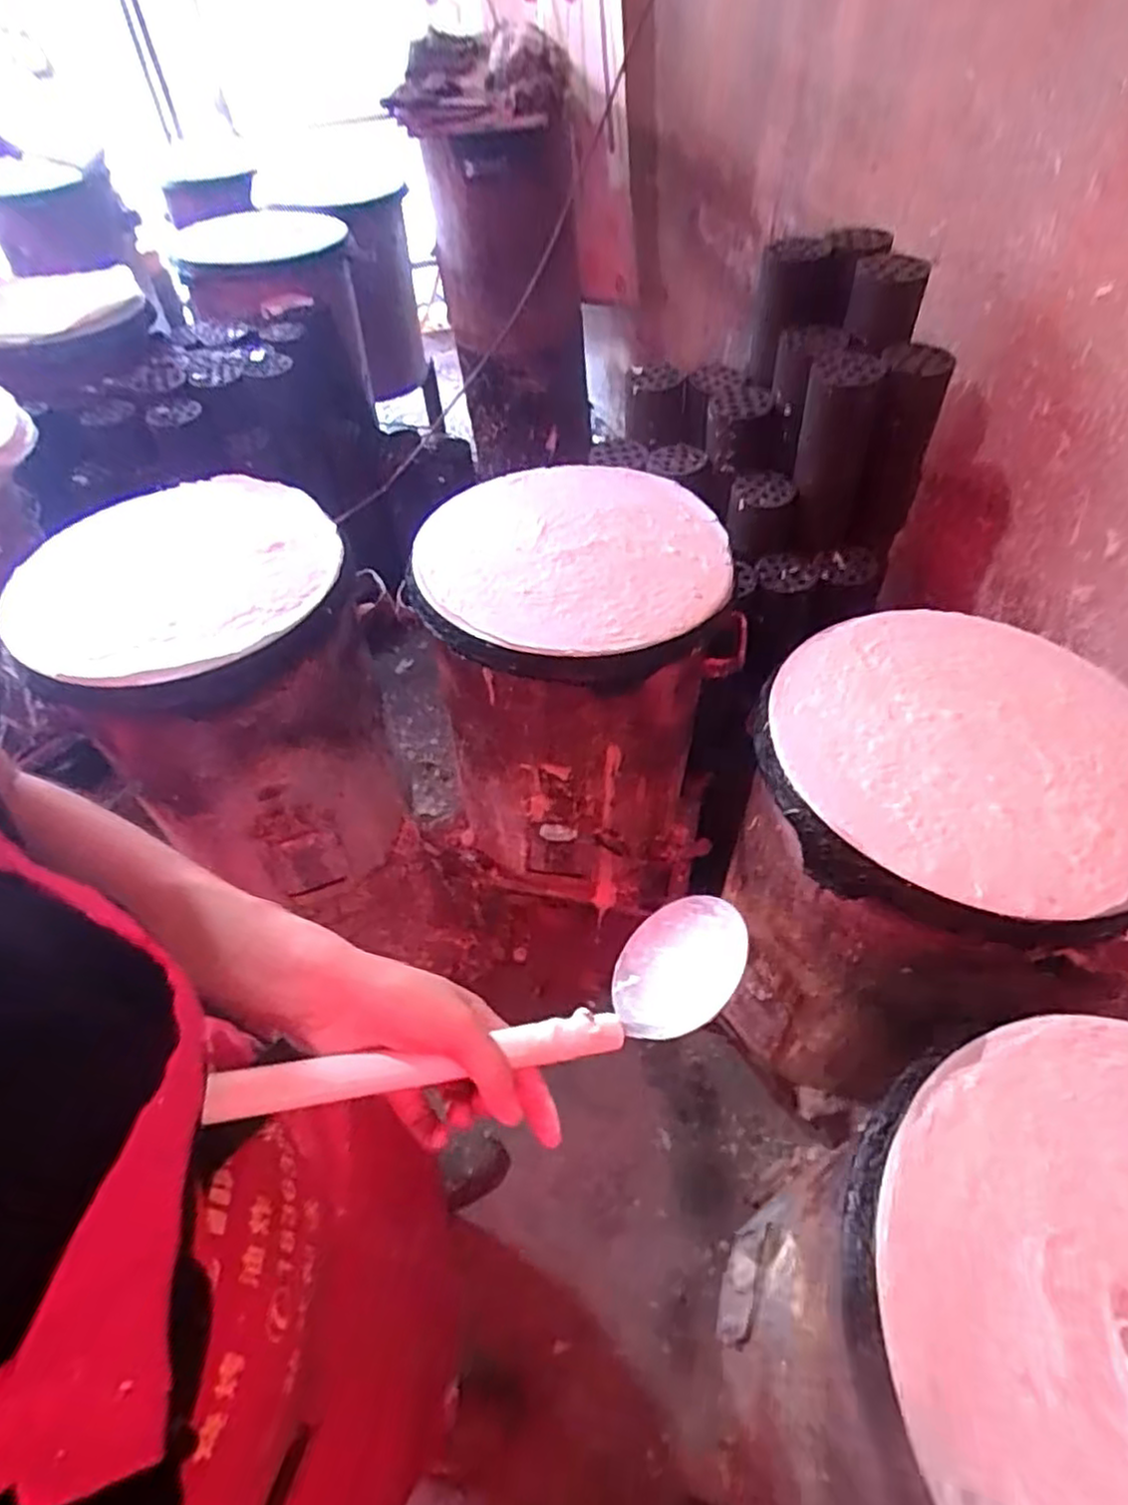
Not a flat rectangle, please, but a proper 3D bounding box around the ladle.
[{"bbox_3d":[-0.030,0.143,0.396,0.295,0.064,0.074,-6,48,-29],"label":"ladle"}]

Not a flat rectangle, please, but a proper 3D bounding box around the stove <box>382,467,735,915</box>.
[{"bbox_3d":[0.017,-0.081,1.056,0.376,0.511,0.379,14,52,11],"label":"stove"}]

